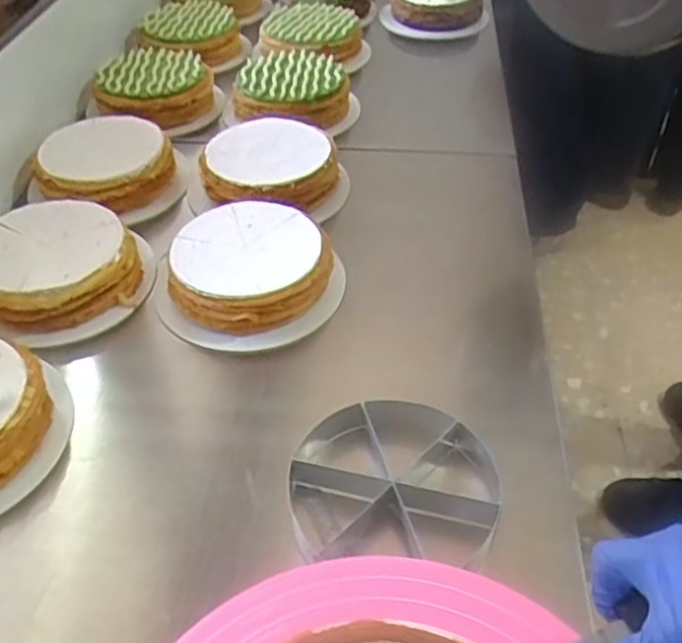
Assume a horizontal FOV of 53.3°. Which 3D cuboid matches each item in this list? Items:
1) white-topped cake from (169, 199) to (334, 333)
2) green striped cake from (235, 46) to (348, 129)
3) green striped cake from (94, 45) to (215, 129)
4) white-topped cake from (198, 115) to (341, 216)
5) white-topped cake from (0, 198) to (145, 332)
[{"bbox_3d":[-0.096,-0.060,0.755,0.178,0.067,0.166,-4,43,-5],"label":"white-topped cake"},{"bbox_3d":[-0.081,-0.349,1.048,0.155,0.077,0.167,0,43,0],"label":"green striped cake"},{"bbox_3d":[-0.287,-0.362,1.058,0.172,0.057,0.194,-8,44,-9],"label":"green striped cake"},{"bbox_3d":[-0.093,-0.206,0.897,0.173,0.059,0.144,3,43,2],"label":"white-topped cake"},{"bbox_3d":[-0.317,-0.063,0.767,0.181,0.061,0.171,-10,44,-11],"label":"white-topped cake"}]

